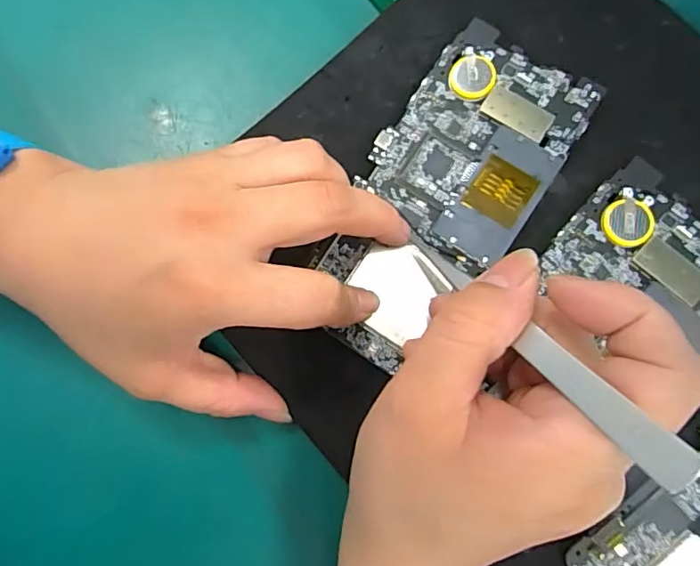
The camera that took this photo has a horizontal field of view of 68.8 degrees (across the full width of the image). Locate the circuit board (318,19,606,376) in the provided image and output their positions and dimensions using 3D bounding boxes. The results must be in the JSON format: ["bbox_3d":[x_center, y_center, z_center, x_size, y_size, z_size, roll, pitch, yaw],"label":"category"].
[{"bbox_3d":[0.040,-0.037,0.226,0.074,0.009,0.151,29,88,5],"label":"circuit board"}]

